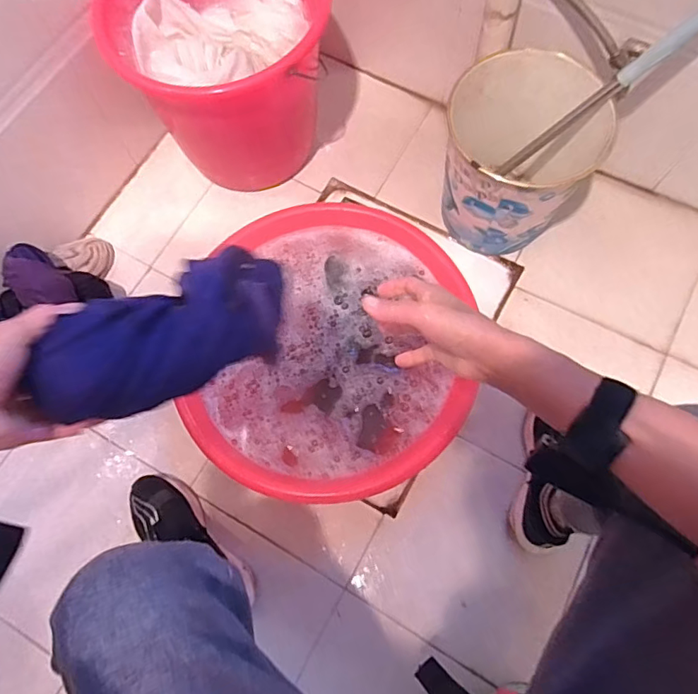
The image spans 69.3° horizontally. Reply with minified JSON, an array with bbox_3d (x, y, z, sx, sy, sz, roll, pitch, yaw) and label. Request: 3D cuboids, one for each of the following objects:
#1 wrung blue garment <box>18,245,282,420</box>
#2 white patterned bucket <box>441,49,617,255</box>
[{"bbox_3d":[-0.137,-0.011,0.398,0.201,0.046,0.085,-31,72,-32],"label":"wrung blue garment"},{"bbox_3d":[0.276,-0.301,0.869,0.233,0.273,0.228,-1,72,2],"label":"white patterned bucket"}]

